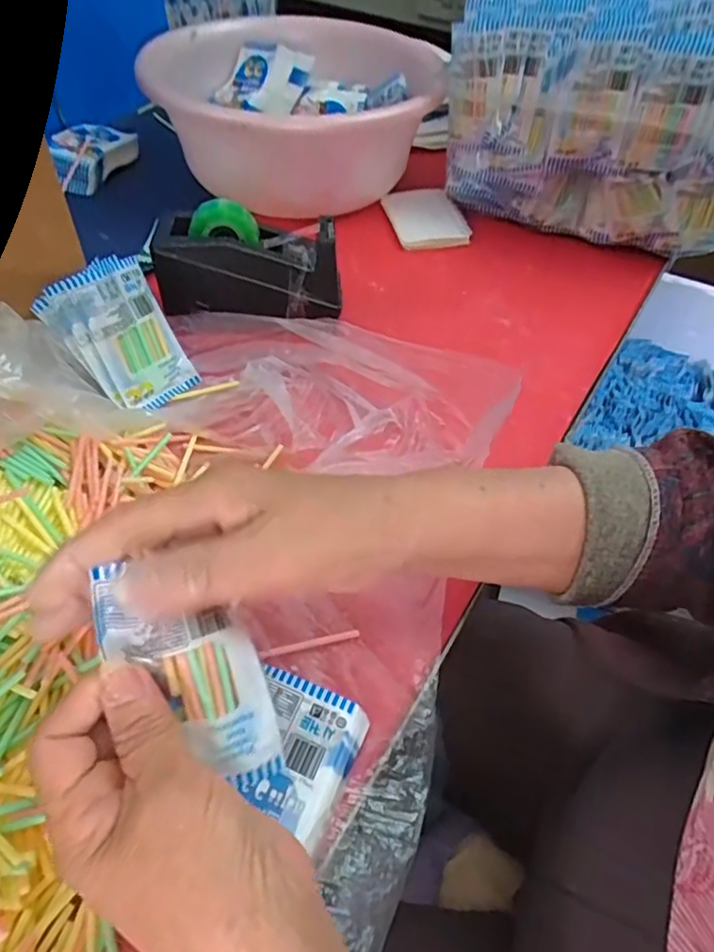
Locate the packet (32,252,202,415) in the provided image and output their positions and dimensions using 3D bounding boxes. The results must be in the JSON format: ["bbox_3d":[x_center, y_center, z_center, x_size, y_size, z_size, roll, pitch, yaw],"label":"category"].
[{"bbox_3d":[-0.165,-0.097,0.415,0.011,0.107,0.077,8,43,40],"label":"packet"}]

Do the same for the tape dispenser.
[{"bbox_3d":[-0.088,-0.169,0.475,0.142,0.089,0.053,-3,52,-6],"label":"tape dispenser"}]

